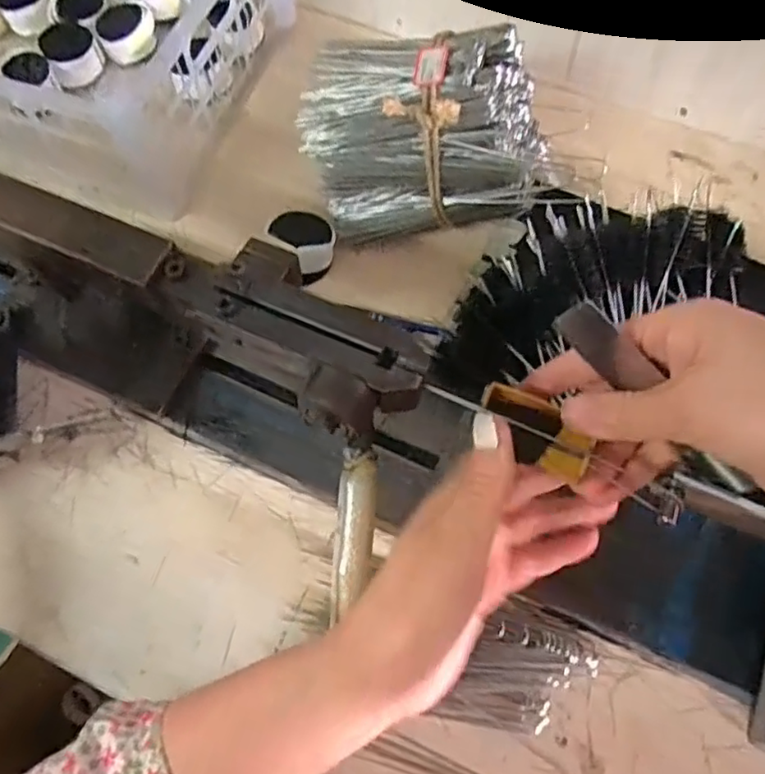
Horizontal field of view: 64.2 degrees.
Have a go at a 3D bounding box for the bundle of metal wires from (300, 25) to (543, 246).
[{"bbox_3d":[0.031,-0.192,0.473,0.195,0.095,0.143,9,68,5],"label":"bundle of metal wires"}]

